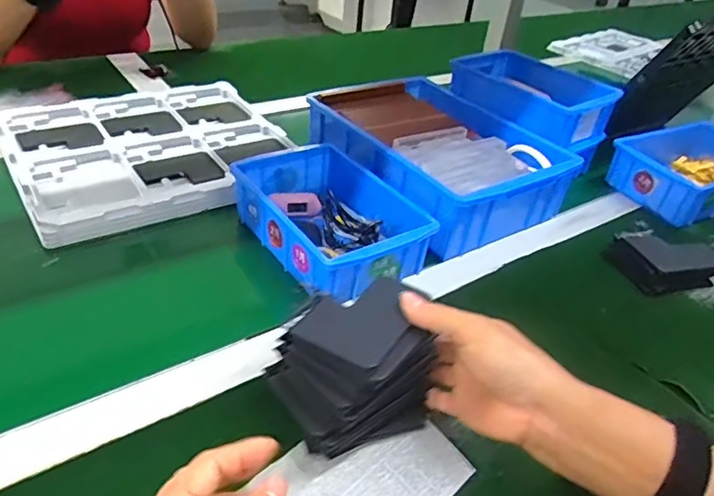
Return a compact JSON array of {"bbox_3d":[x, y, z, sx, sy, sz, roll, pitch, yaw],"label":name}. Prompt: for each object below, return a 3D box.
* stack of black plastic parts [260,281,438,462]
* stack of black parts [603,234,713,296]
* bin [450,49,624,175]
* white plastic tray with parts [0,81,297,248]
[{"bbox_3d":[0.004,0.081,0.391,0.109,0.087,0.086,-21,45,-33],"label":"stack of black plastic parts"},{"bbox_3d":[0.342,0.012,0.618,0.110,0.030,0.072,-6,38,-18],"label":"stack of black parts"},{"bbox_3d":[0.235,-0.198,0.778,0.152,0.096,0.198,-21,44,-33],"label":"bin"},{"bbox_3d":[-0.246,-0.123,0.685,0.313,0.028,0.279,-19,43,-32],"label":"white plastic tray with parts"}]

